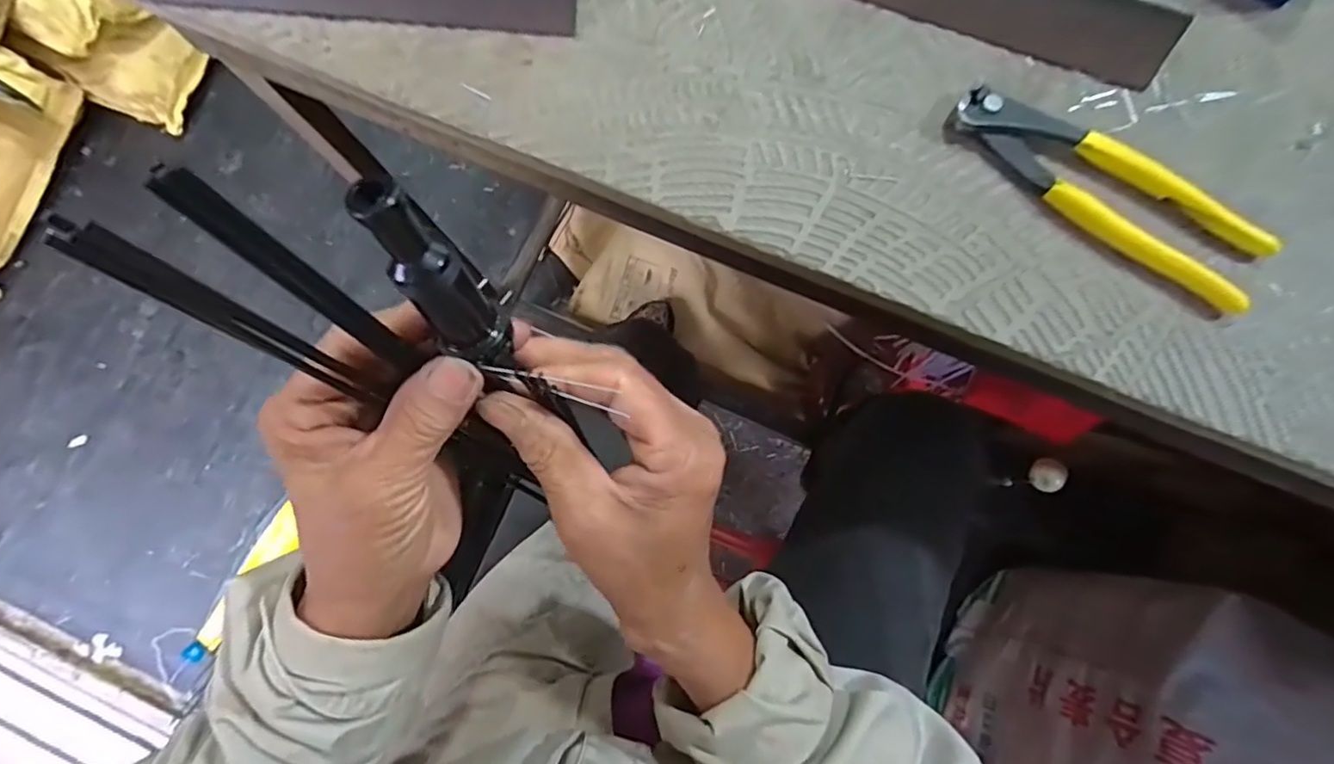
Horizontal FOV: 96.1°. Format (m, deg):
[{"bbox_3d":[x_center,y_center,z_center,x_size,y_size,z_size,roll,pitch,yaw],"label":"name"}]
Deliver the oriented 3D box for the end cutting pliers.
[{"bbox_3d":[0.218,-0.095,0.299,0.163,0.016,0.044,31,81,6],"label":"end cutting pliers"}]

